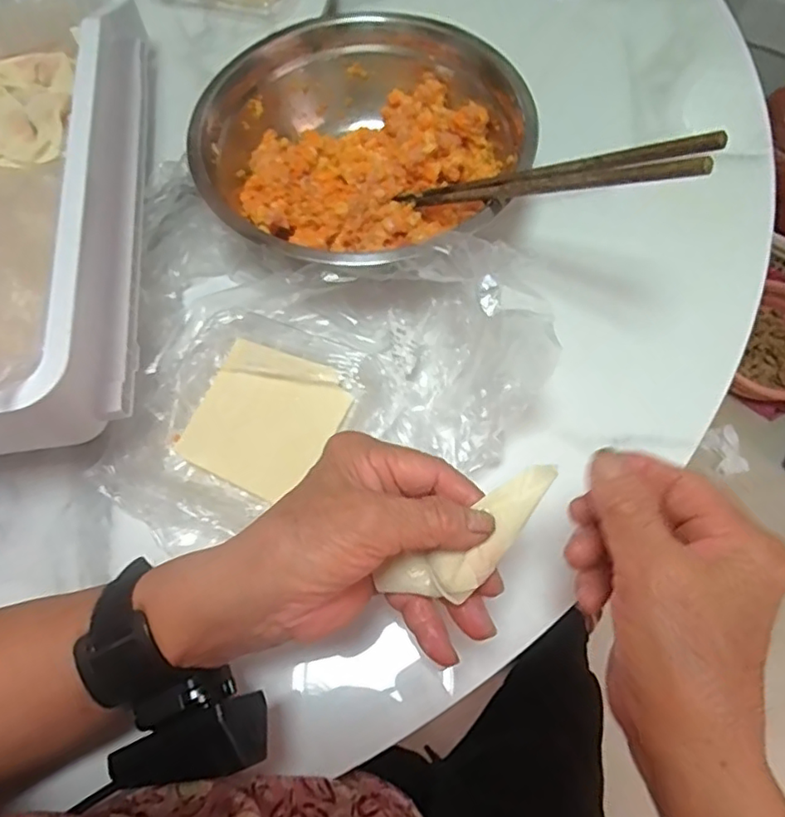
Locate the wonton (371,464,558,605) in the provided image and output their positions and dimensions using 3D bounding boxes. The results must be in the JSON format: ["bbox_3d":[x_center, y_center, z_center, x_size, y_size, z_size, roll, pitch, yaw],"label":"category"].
[{"bbox_3d":[0.036,0.060,0.267,0.093,0.013,0.028,-40,69,10],"label":"wonton"}]

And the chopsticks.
[{"bbox_3d":[0.081,-0.135,0.361,0.213,0.011,0.028,14,61,49],"label":"chopsticks"}]

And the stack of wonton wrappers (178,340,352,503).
[{"bbox_3d":[-0.082,0.006,0.391,0.088,0.010,0.090,25,69,12],"label":"stack of wonton wrappers"}]

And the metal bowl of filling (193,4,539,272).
[{"bbox_3d":[-0.025,-0.184,0.436,0.213,0.073,0.219,-1,66,2],"label":"metal bowl of filling"}]

